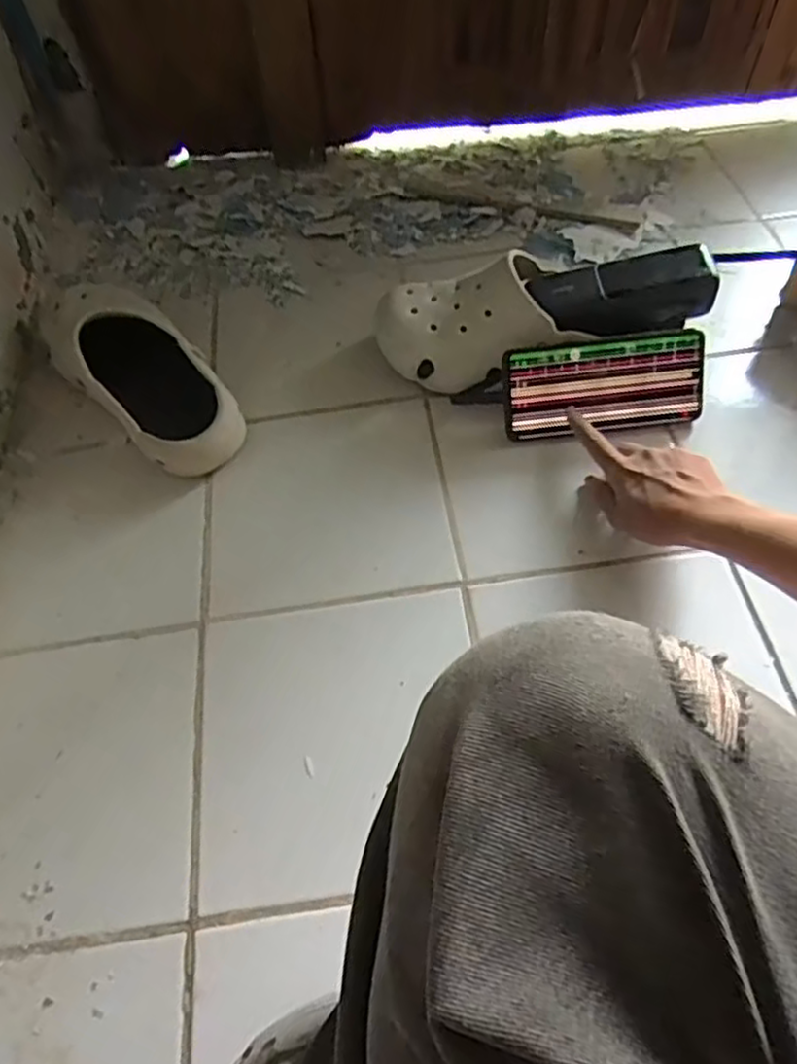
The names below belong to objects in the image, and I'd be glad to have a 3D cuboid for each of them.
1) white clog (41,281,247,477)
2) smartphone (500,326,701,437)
[{"bbox_3d":[-0.231,-0.151,0.631,0.101,0.083,0.242,-40,63,-19],"label":"white clog"},{"bbox_3d":[0.173,-0.124,0.586,0.167,0.075,0.011,-6,21,1],"label":"smartphone"}]

